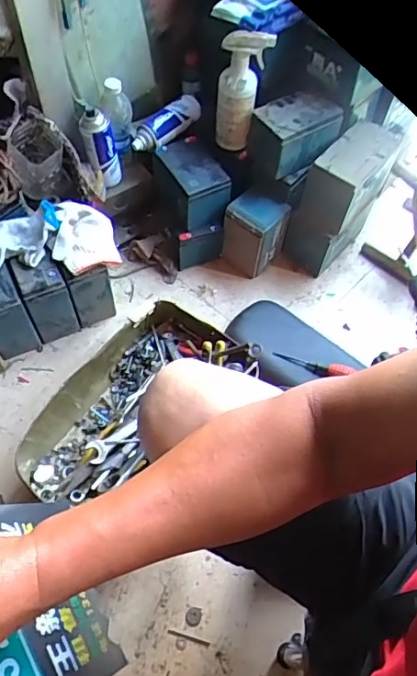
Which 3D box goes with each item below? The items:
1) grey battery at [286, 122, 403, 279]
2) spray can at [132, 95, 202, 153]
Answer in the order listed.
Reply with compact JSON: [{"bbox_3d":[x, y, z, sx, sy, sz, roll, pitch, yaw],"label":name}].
[{"bbox_3d":[0.254,-0.265,1.012,0.098,0.242,0.181,39,65,18],"label":"grey battery"},{"bbox_3d":[-0.086,-0.440,1.058,0.165,0.058,0.056,-38,68,-7],"label":"spray can"}]

